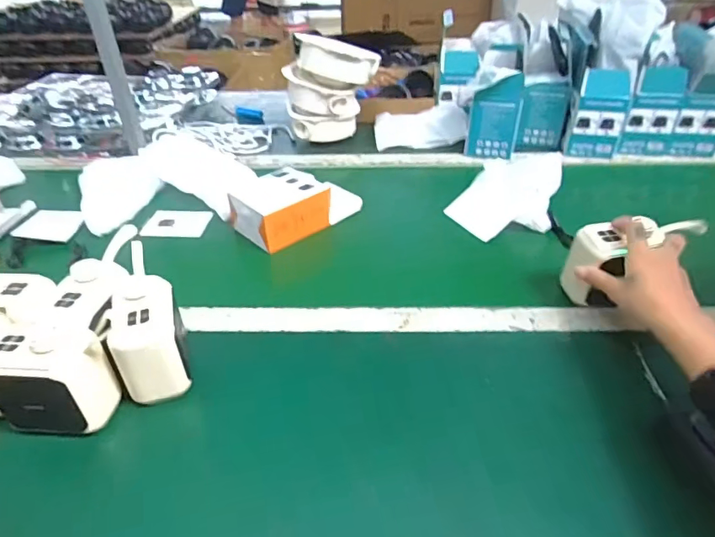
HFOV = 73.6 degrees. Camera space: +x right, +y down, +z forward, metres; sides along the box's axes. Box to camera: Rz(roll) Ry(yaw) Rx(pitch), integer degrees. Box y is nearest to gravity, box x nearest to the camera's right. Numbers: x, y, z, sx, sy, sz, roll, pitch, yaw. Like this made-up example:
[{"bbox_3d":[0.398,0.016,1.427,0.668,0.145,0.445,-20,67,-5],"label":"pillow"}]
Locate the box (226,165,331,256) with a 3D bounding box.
[{"bbox_3d":[-0.115,-0.093,0.702,0.125,0.055,0.099,-30,45,-33],"label":"box"}]

